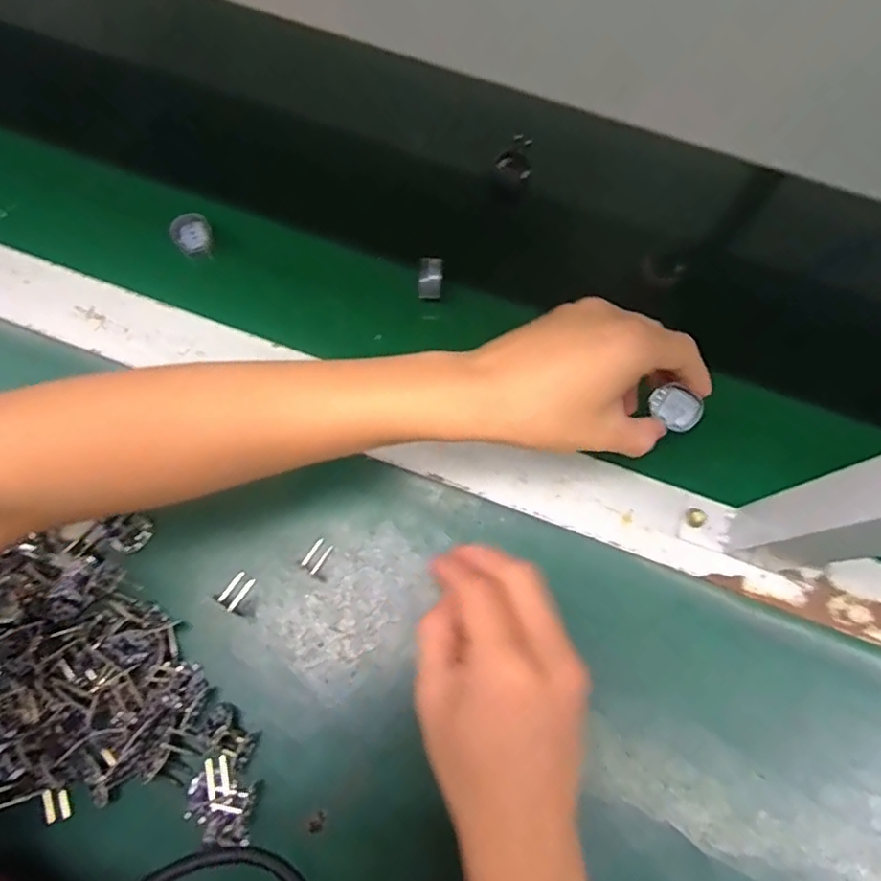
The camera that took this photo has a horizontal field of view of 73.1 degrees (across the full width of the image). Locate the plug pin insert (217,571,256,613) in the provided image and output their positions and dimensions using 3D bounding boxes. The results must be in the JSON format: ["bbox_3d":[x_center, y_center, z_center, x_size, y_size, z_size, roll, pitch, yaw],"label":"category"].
[{"bbox_3d":[-0.122,0.090,0.355,0.012,0.004,0.023,34,74,10],"label":"plug pin insert"}]

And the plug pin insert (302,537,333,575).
[{"bbox_3d":[-0.075,0.070,0.361,0.011,0.004,0.020,35,74,11],"label":"plug pin insert"}]

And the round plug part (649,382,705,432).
[{"bbox_3d":[0.134,-0.019,0.339,0.021,0.013,0.027,-41,76,-13],"label":"round plug part"}]

